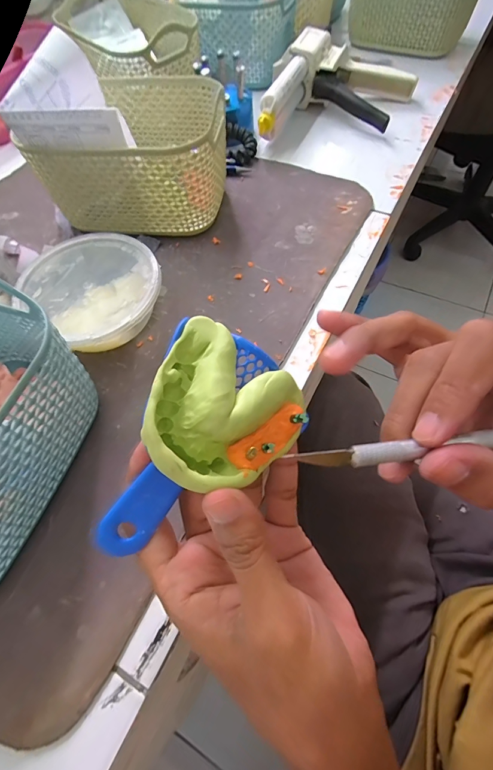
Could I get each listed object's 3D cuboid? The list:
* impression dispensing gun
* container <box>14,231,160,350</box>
[{"bbox_3d":[0.109,-0.333,0.394,0.168,0.057,0.153,7,62,7],"label":"impression dispensing gun"},{"bbox_3d":[-0.112,-0.067,0.270,0.104,0.042,0.090,32,68,19],"label":"container"}]

